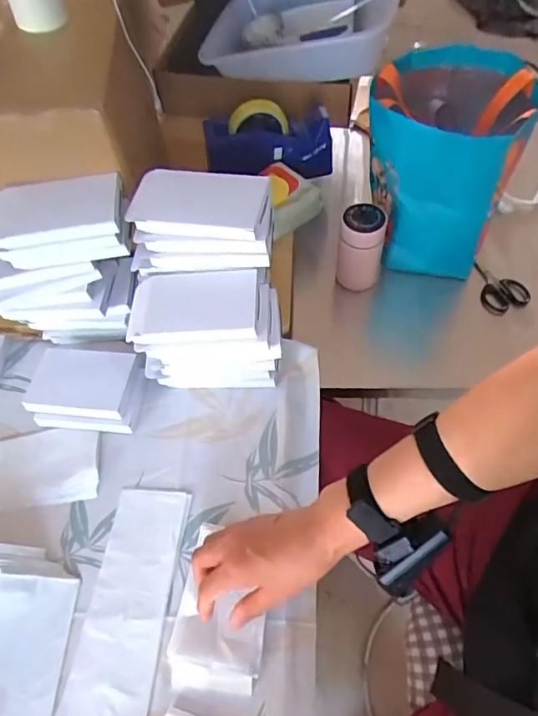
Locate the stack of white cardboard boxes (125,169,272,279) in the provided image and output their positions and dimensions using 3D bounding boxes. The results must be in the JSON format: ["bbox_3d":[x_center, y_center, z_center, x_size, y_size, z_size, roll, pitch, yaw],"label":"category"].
[{"bbox_3d":[-0.078,-0.165,0.597,0.166,0.065,0.108,0,57,4],"label":"stack of white cardboard boxes"}]

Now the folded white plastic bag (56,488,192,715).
[{"bbox_3d":[-0.145,0.259,0.514,0.082,0.007,0.248,4,58,6],"label":"folded white plastic bag"}]

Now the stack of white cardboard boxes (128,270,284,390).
[{"bbox_3d":[-0.071,-0.031,0.619,0.169,0.123,0.103,-4,57,1],"label":"stack of white cardboard boxes"}]

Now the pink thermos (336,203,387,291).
[{"bbox_3d":[0.136,-0.162,0.753,0.063,0.122,0.057,5,58,7],"label":"pink thermos"}]

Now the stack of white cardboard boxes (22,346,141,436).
[{"bbox_3d":[-0.231,0.038,0.636,0.139,0.043,0.098,3,57,6],"label":"stack of white cardboard boxes"}]

